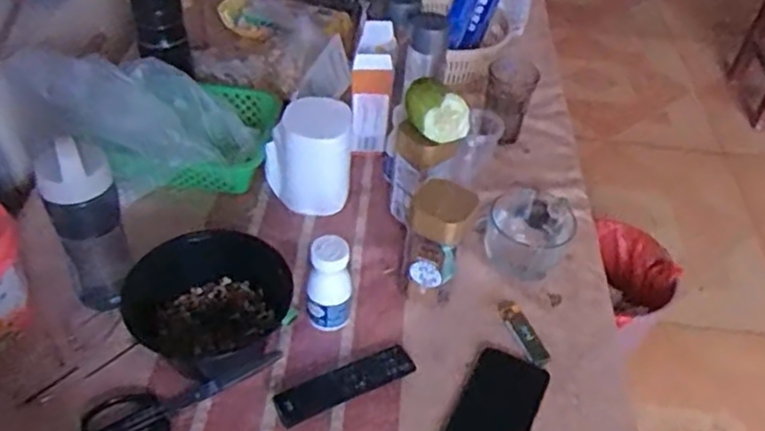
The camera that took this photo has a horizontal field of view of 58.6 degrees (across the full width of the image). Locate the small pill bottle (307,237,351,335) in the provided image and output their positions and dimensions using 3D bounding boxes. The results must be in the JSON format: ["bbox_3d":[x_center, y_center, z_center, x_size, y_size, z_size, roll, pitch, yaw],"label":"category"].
[{"bbox_3d":[-0.058,0.075,0.735,0.048,0.107,0.040,-4,44,-8],"label":"small pill bottle"}]

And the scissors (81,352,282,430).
[{"bbox_3d":[-0.193,0.184,0.681,0.194,0.021,0.071,-21,49,-24],"label":"scissors"}]

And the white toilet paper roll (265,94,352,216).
[{"bbox_3d":[-0.092,-0.077,0.873,0.093,0.120,0.085,2,44,-2],"label":"white toilet paper roll"}]

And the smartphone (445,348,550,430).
[{"bbox_3d":[0.110,0.205,0.686,0.075,0.008,0.161,21,46,16],"label":"smartphone"}]

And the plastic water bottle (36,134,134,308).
[{"bbox_3d":[-0.299,0.008,0.698,0.066,0.190,0.065,-22,50,-25],"label":"plastic water bottle"}]

